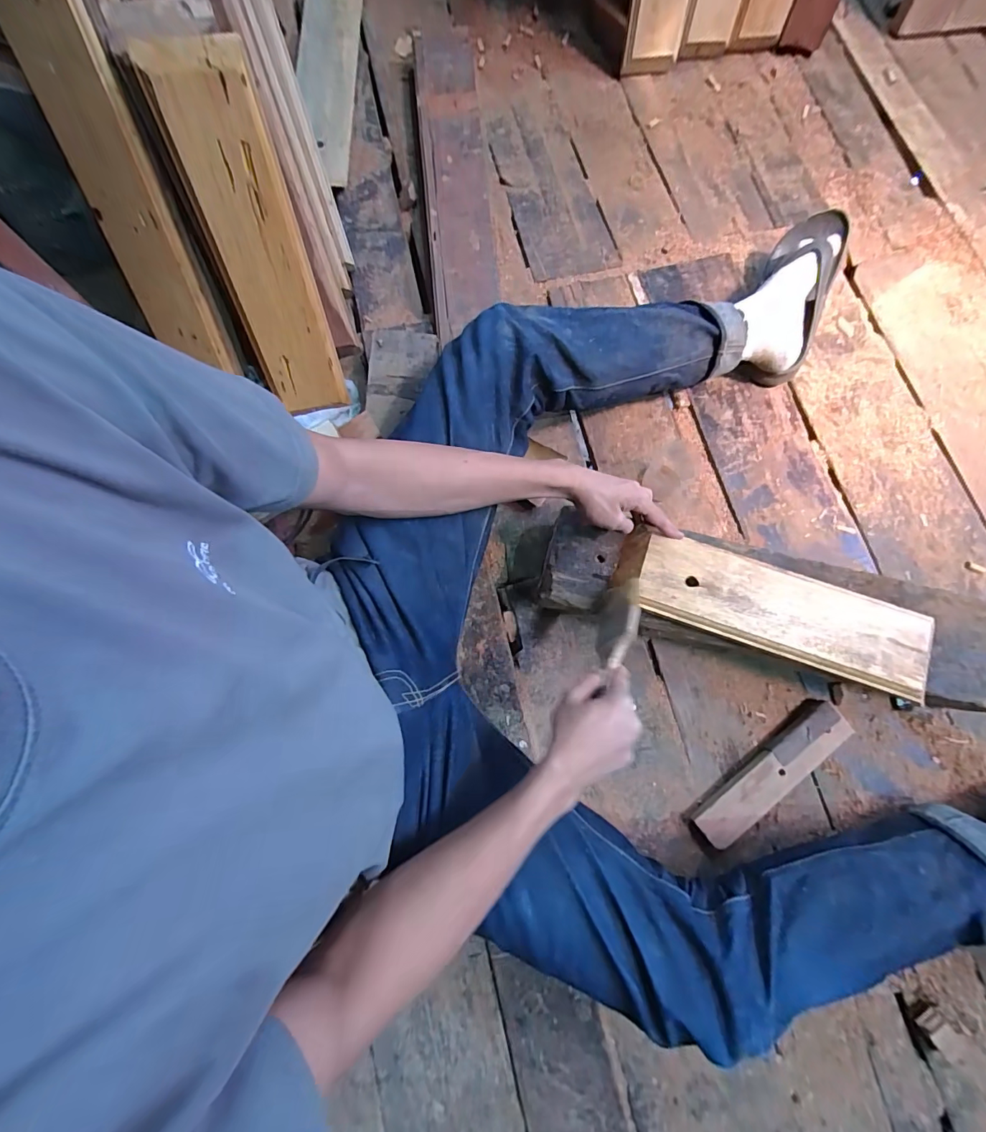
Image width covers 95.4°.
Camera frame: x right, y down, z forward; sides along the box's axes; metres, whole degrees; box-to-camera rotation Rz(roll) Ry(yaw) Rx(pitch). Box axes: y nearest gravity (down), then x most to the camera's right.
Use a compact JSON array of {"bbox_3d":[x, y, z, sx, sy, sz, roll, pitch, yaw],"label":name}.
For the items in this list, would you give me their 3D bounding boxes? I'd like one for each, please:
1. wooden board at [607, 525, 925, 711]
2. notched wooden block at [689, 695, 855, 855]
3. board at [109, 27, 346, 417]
[{"bbox_3d":[0.339,0.051,0.553,0.366,0.023,0.107,19,78,6],"label":"wooden board"},{"bbox_3d":[0.371,0.280,0.601,0.247,0.027,0.053,-38,79,-7],"label":"notched wooden block"},{"bbox_3d":[-0.294,-0.389,0.573,0.113,0.381,0.039,-9,44,-1],"label":"board"}]

